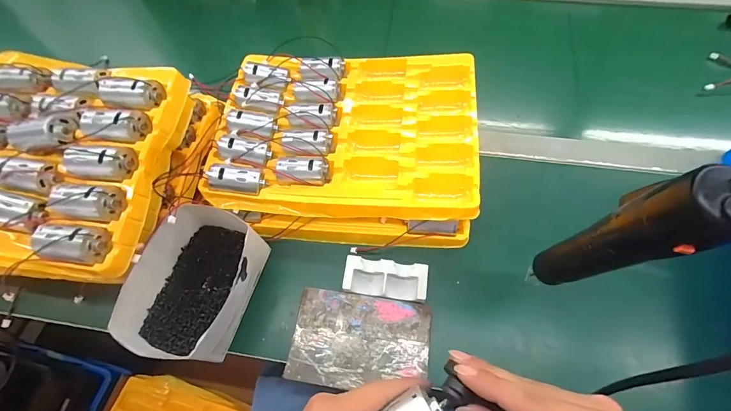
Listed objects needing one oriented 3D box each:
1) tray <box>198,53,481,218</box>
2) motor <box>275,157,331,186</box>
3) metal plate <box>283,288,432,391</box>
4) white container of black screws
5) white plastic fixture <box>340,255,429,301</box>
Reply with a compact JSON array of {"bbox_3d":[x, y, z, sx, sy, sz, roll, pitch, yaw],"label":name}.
[{"bbox_3d":[-0.024,-0.101,0.460,0.317,0.034,0.230,3,64,4],"label":"tray"},{"bbox_3d":[-0.075,-0.041,0.434,0.061,0.024,0.032,5,65,5],"label":"motor"},{"bbox_3d":[-0.006,0.148,0.392,0.146,0.004,0.097,8,65,6],"label":"metal plate"},{"bbox_3d":[-0.183,0.085,0.396,0.110,0.070,0.148,13,66,9],"label":"white container of black screws"},{"bbox_3d":[0.023,0.084,0.409,0.092,0.018,0.039,7,65,6],"label":"white plastic fixture"}]

